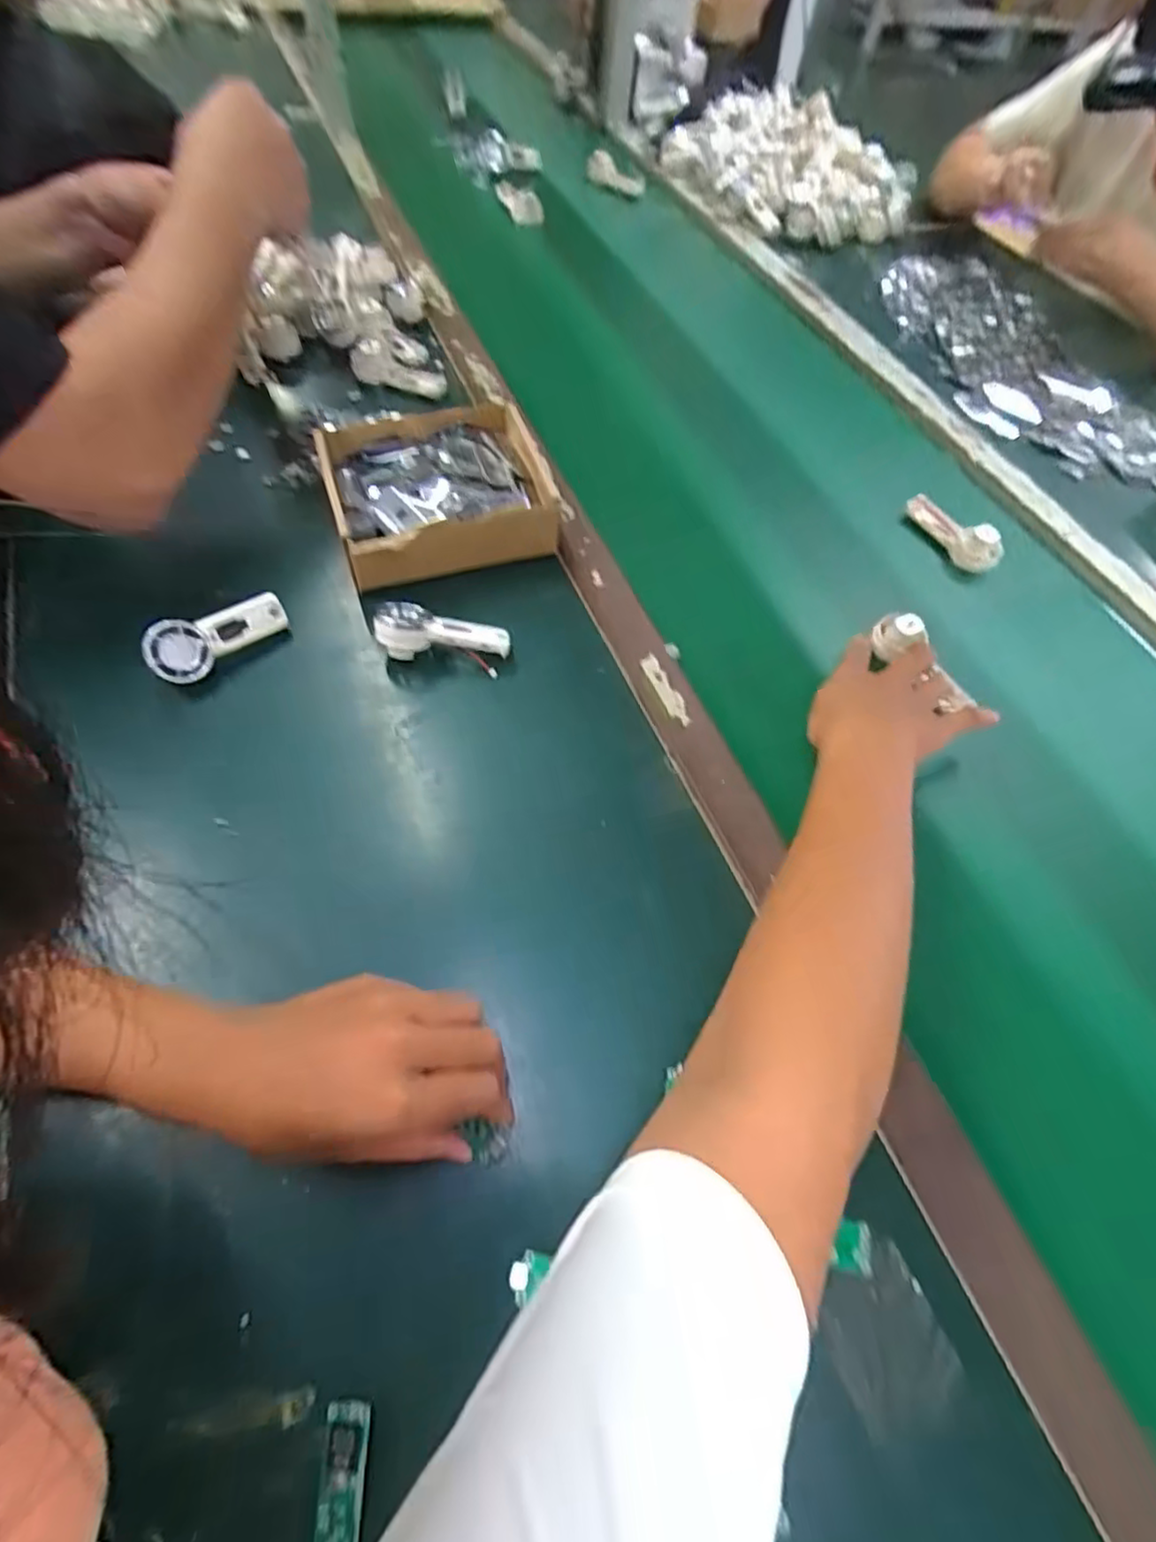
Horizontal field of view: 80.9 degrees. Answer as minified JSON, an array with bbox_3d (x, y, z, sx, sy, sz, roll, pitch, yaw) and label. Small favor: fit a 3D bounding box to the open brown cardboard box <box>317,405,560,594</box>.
[{"bbox_3d":[-0.113,-0.225,0.553,0.171,0.059,0.156,-16,60,-13],"label":"open brown cardboard box"}]

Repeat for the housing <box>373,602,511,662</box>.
[{"bbox_3d":[-0.094,-0.094,0.481,0.088,0.039,0.037,8,58,1],"label":"housing"}]

